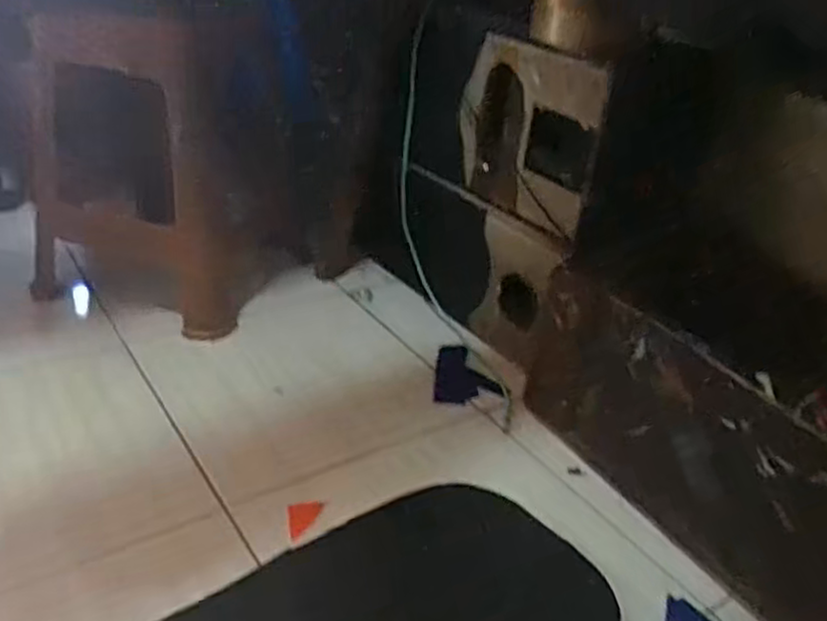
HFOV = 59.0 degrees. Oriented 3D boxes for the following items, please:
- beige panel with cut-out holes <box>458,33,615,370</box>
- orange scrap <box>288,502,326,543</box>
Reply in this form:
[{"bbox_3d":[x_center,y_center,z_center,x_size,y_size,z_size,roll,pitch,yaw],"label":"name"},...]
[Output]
[{"bbox_3d":[0.163,-0.265,1.090,0.033,0.246,0.284,-11,33,-29],"label":"beige panel with cut-out holes"},{"bbox_3d":[-0.125,0.245,0.859,0.041,0.004,0.055,-2,32,-14],"label":"orange scrap"}]

